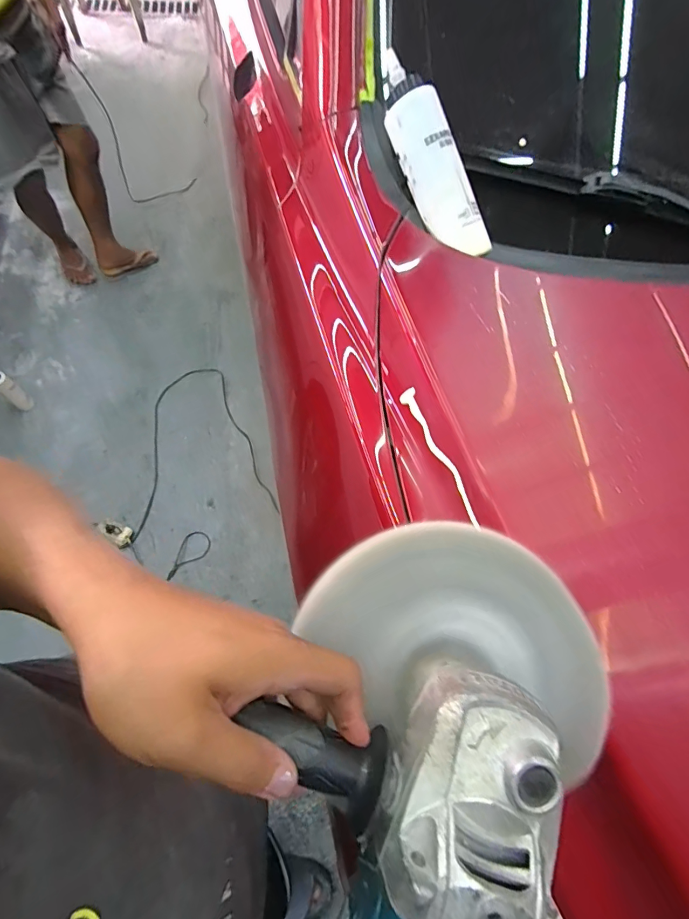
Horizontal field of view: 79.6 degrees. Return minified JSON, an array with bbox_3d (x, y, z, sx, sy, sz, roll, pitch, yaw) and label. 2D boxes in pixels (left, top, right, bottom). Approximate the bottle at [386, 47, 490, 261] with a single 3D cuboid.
[{"bbox_3d":[0.092,-0.294,0.427,0.049,0.048,0.185,-33,103,-14],"label":"bottle"}]

